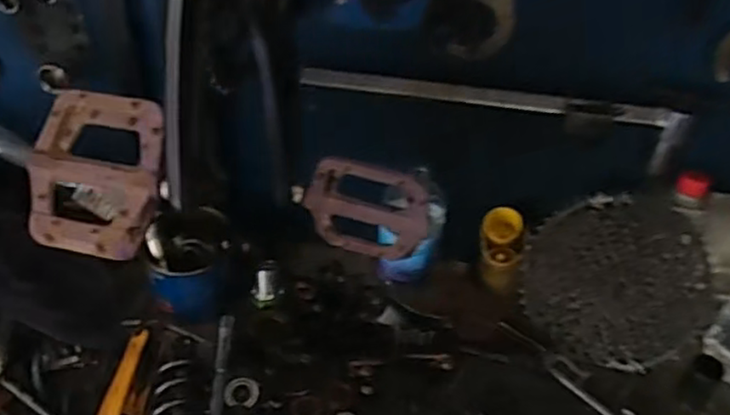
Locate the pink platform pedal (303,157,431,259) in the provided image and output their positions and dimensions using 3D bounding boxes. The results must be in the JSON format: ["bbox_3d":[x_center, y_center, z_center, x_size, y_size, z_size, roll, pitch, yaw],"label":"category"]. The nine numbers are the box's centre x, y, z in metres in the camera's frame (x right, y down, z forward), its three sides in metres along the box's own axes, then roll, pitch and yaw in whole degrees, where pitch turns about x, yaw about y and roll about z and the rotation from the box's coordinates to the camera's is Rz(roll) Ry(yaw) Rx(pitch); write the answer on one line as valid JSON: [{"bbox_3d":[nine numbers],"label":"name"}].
[{"bbox_3d":[0.001,0.004,0.532,0.097,0.097,0.019,10,41,7],"label":"pink platform pedal"}]

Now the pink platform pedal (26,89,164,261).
[{"bbox_3d":[-0.181,-0.023,0.459,0.092,0.017,0.109,6,81,12],"label":"pink platform pedal"}]

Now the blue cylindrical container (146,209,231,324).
[{"bbox_3d":[-0.195,0.067,0.758,0.097,0.087,0.103,-5,42,-9],"label":"blue cylindrical container"}]

